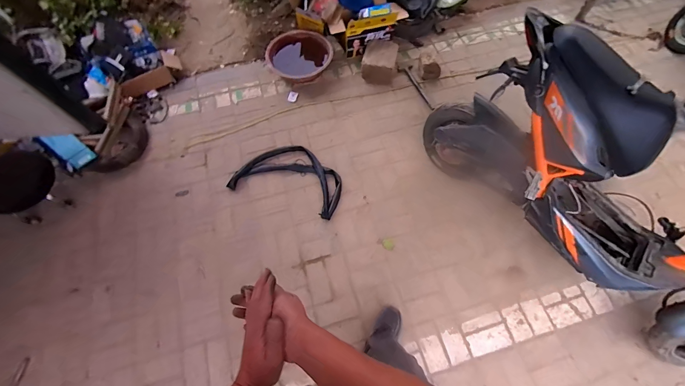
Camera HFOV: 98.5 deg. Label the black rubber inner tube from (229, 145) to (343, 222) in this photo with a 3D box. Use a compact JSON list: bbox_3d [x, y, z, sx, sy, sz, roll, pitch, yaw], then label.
[{"bbox_3d":[-0.271,-0.098,1.558,0.561,0.050,0.341,15,69,9],"label":"black rubber inner tube"}]

